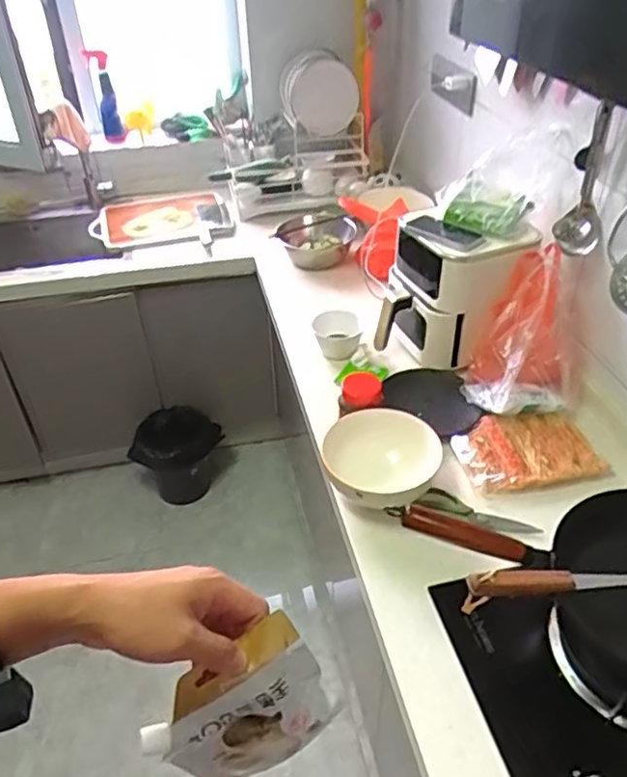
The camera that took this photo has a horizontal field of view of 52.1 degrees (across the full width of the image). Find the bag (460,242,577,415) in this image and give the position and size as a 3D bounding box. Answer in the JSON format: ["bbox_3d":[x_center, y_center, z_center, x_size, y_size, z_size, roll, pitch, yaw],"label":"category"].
[{"bbox_3d":[0.422,-0.101,1.242,0.200,0.251,0.249,15,40,20],"label":"bag"}]

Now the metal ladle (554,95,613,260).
[{"bbox_3d":[0.492,-0.364,1.145,0.074,0.257,0.060,24,44,28],"label":"metal ladle"}]

